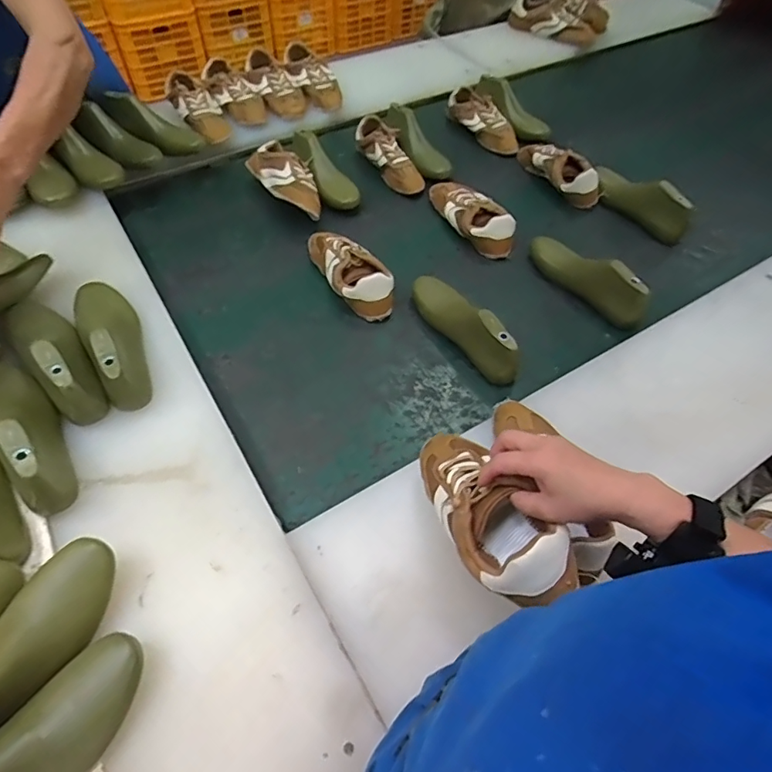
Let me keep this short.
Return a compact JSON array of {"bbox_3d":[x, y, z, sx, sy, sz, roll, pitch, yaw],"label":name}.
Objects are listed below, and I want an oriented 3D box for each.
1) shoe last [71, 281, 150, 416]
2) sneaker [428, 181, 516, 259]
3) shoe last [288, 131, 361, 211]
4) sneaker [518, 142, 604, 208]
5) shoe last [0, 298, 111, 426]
[{"bbox_3d":[-0.387,-0.078,0.695,0.080,0.076,0.232,-29,62,-21],"label":"shoe last"},{"bbox_3d":[0.169,-0.347,0.992,0.091,0.065,0.241,-20,58,-16],"label":"sneaker"},{"bbox_3d":[-0.135,-0.459,1.040,0.069,0.078,0.233,-29,74,-24],"label":"shoe last"},{"bbox_3d":[0.383,-0.482,1.103,0.070,0.072,0.220,-32,62,-23],"label":"sneaker"},{"bbox_3d":[-0.459,-0.055,0.672,0.076,0.080,0.252,-36,65,-24],"label":"shoe last"}]

